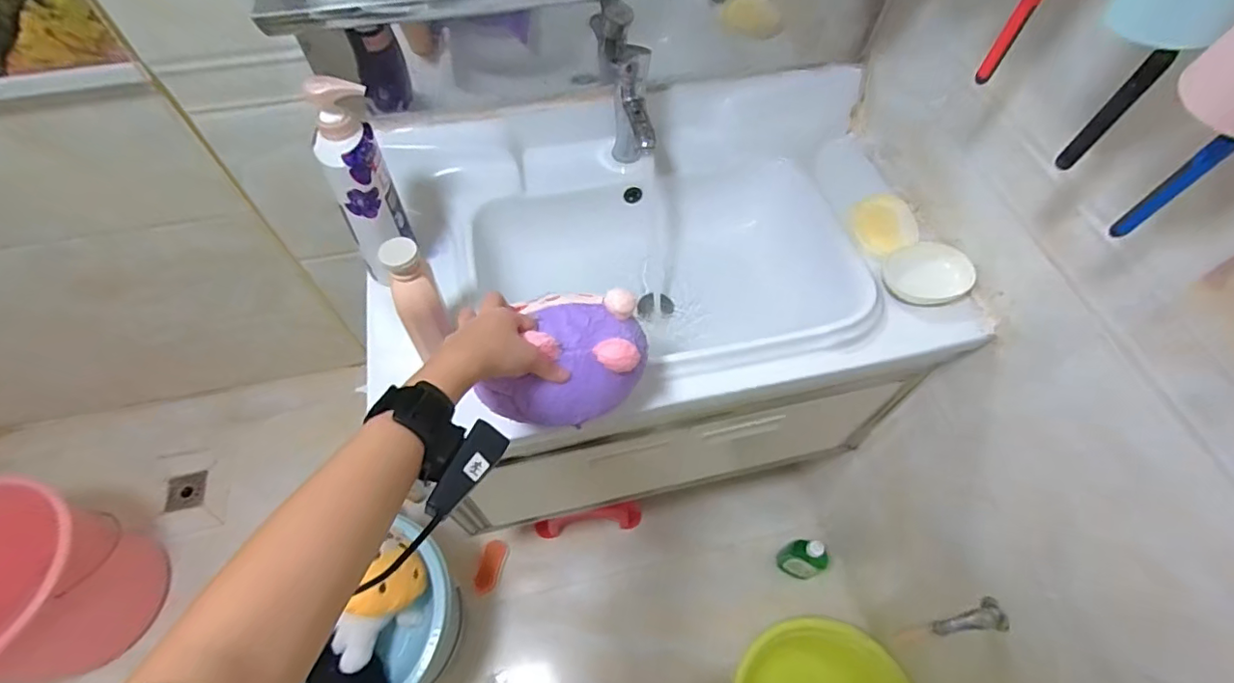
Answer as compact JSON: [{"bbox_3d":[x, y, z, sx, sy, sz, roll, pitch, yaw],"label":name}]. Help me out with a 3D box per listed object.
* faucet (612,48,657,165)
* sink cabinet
[{"bbox_3d":[0.023,-0.293,0.749,0.044,0.163,0.109,-3,59,-3],"label":"faucet"},{"bbox_3d":[0.052,-0.006,0.997,0.771,0.713,0.479,-11,60,-8],"label":"sink cabinet"}]

